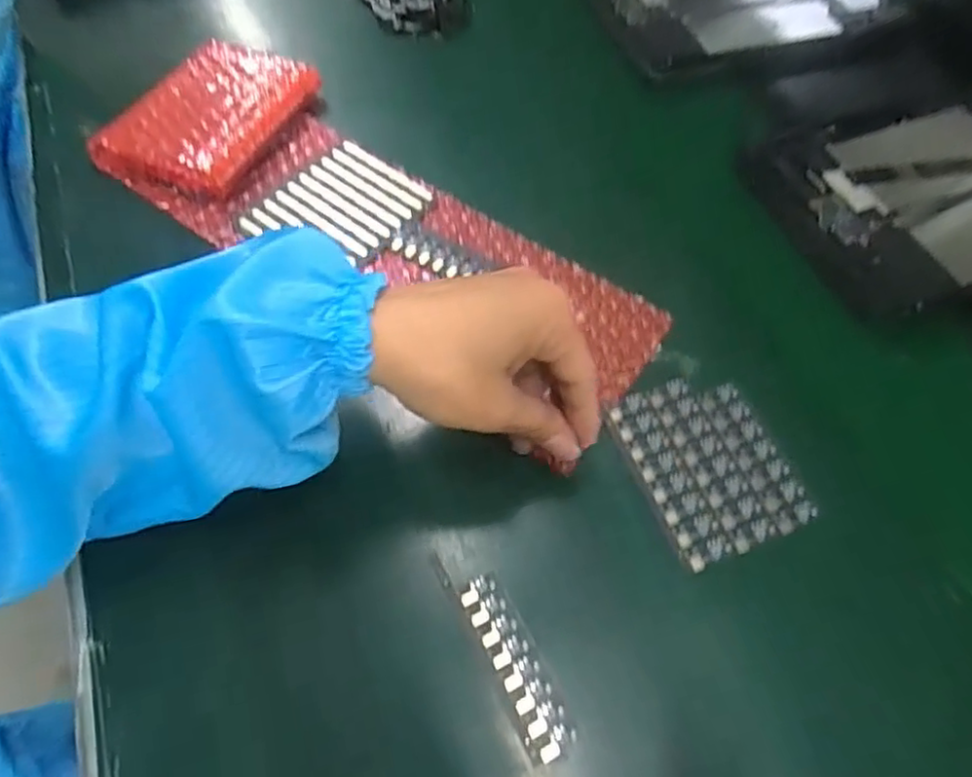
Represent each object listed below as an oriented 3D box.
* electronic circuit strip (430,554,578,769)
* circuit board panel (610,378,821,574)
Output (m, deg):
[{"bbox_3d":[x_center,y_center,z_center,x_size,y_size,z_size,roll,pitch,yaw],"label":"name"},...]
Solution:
[{"bbox_3d":[0.009,0.115,0.292,0.023,0.006,0.093,-24,63,-16],"label":"electronic circuit strip"},{"bbox_3d":[0.114,0.037,0.336,0.074,0.007,0.092,-18,61,-12],"label":"circuit board panel"}]

